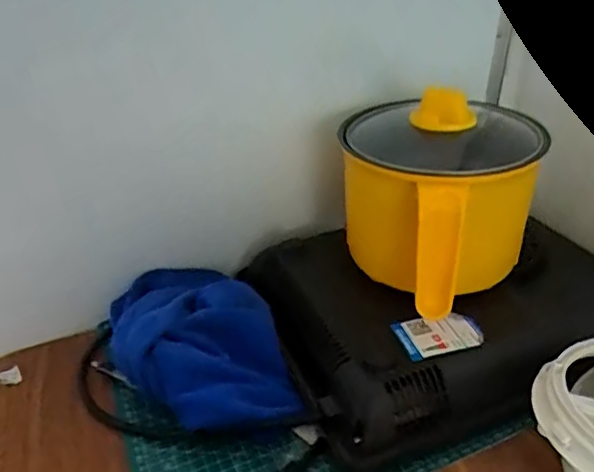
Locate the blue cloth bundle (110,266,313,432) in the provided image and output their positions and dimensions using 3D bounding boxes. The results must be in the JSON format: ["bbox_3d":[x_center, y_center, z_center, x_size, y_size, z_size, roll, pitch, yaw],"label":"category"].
[{"bbox_3d":[-0.088,0.097,0.516,0.124,0.068,0.207,-21,34,-26],"label":"blue cloth bundle"}]

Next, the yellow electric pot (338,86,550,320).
[{"bbox_3d":[0.120,-0.030,0.517,0.157,0.164,0.203,1,31,9],"label":"yellow electric pot"}]

